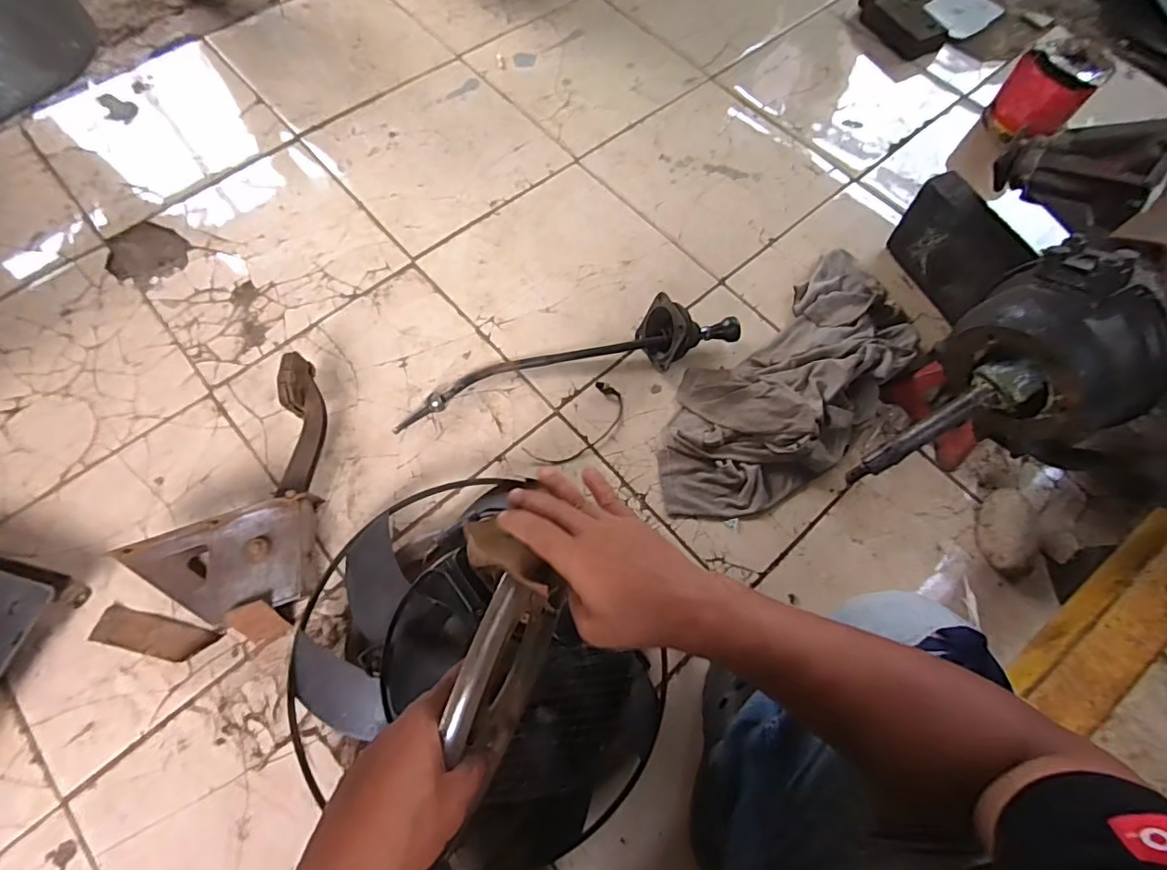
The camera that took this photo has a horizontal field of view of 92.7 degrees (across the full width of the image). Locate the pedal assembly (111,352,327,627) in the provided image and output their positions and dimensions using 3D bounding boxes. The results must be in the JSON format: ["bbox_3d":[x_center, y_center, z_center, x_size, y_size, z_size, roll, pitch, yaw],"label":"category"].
[{"bbox_3d":[-0.503,0.077,0.817,0.231,0.111,0.372,-3,68,-3],"label":"pedal assembly"}]

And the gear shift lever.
[{"bbox_3d":[-0.023,-0.126,0.922,0.597,0.095,0.113,-17,71,-8],"label":"gear shift lever"}]

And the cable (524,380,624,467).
[{"bbox_3d":[-0.004,-0.011,0.926,0.080,0.004,0.188,43,75,12],"label":"cable"}]

